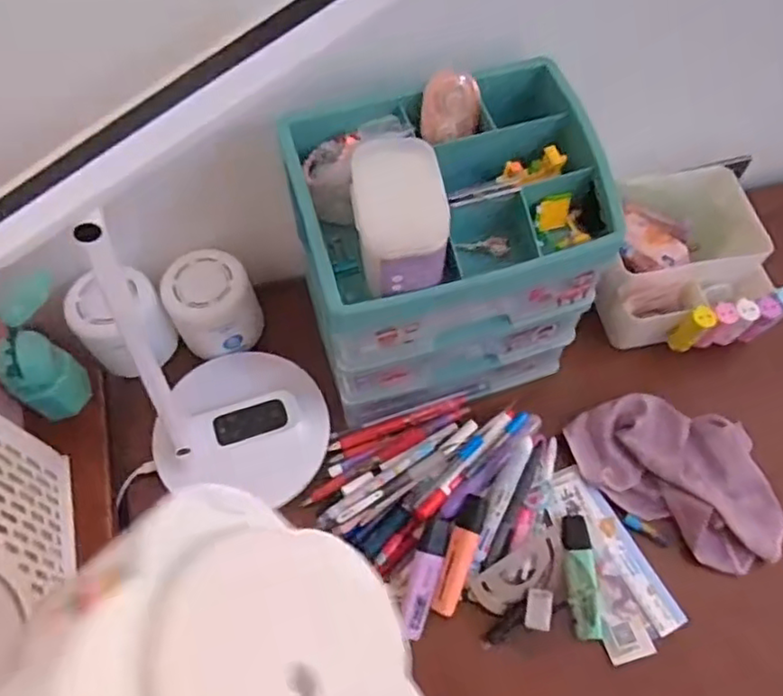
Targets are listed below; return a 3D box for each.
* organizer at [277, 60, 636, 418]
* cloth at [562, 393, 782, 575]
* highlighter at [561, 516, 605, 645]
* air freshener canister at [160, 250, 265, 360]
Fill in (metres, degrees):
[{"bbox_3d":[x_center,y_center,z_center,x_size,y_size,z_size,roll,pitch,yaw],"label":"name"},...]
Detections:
[{"bbox_3d":[0.044,-0.081,0.549,0.222,0.260,0.158,-15,63,-7],"label":"organizer"},{"bbox_3d":[0.277,0.114,0.611,0.201,0.028,0.124,34,68,16],"label":"cloth"},{"bbox_3d":[0.171,0.203,0.571,0.026,0.012,0.105,0,62,0],"label":"highlighter"},{"bbox_3d":[-0.181,-0.042,0.654,0.085,0.079,0.084,0,62,0],"label":"air freshener canister"}]

